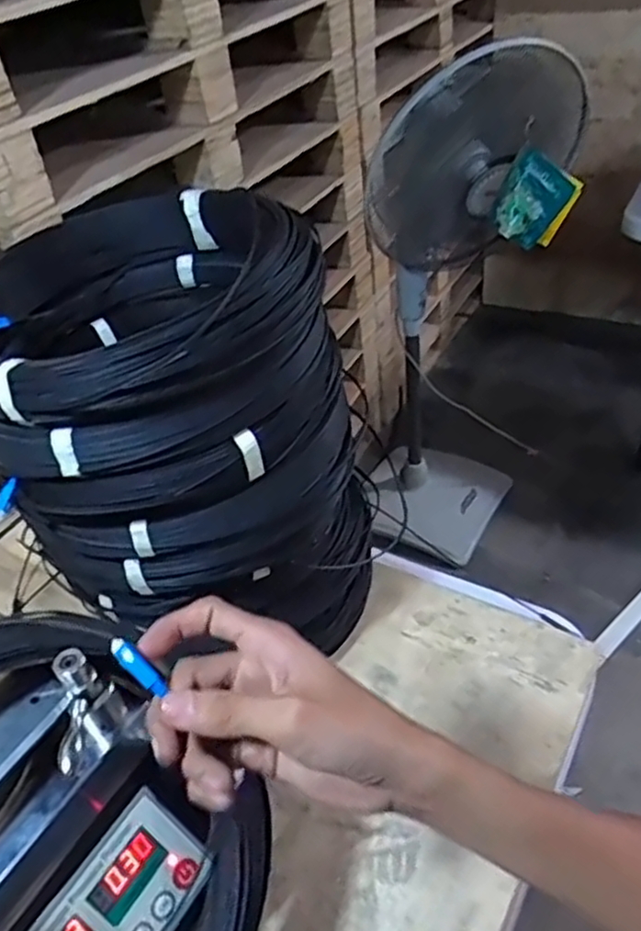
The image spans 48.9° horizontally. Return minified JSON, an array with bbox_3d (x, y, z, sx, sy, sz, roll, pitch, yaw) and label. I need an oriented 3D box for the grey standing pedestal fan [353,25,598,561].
[{"bbox_3d":[0.313,-0.248,1.558,0.401,1.177,0.349,10,44,19],"label":"grey standing pedestal fan"}]

